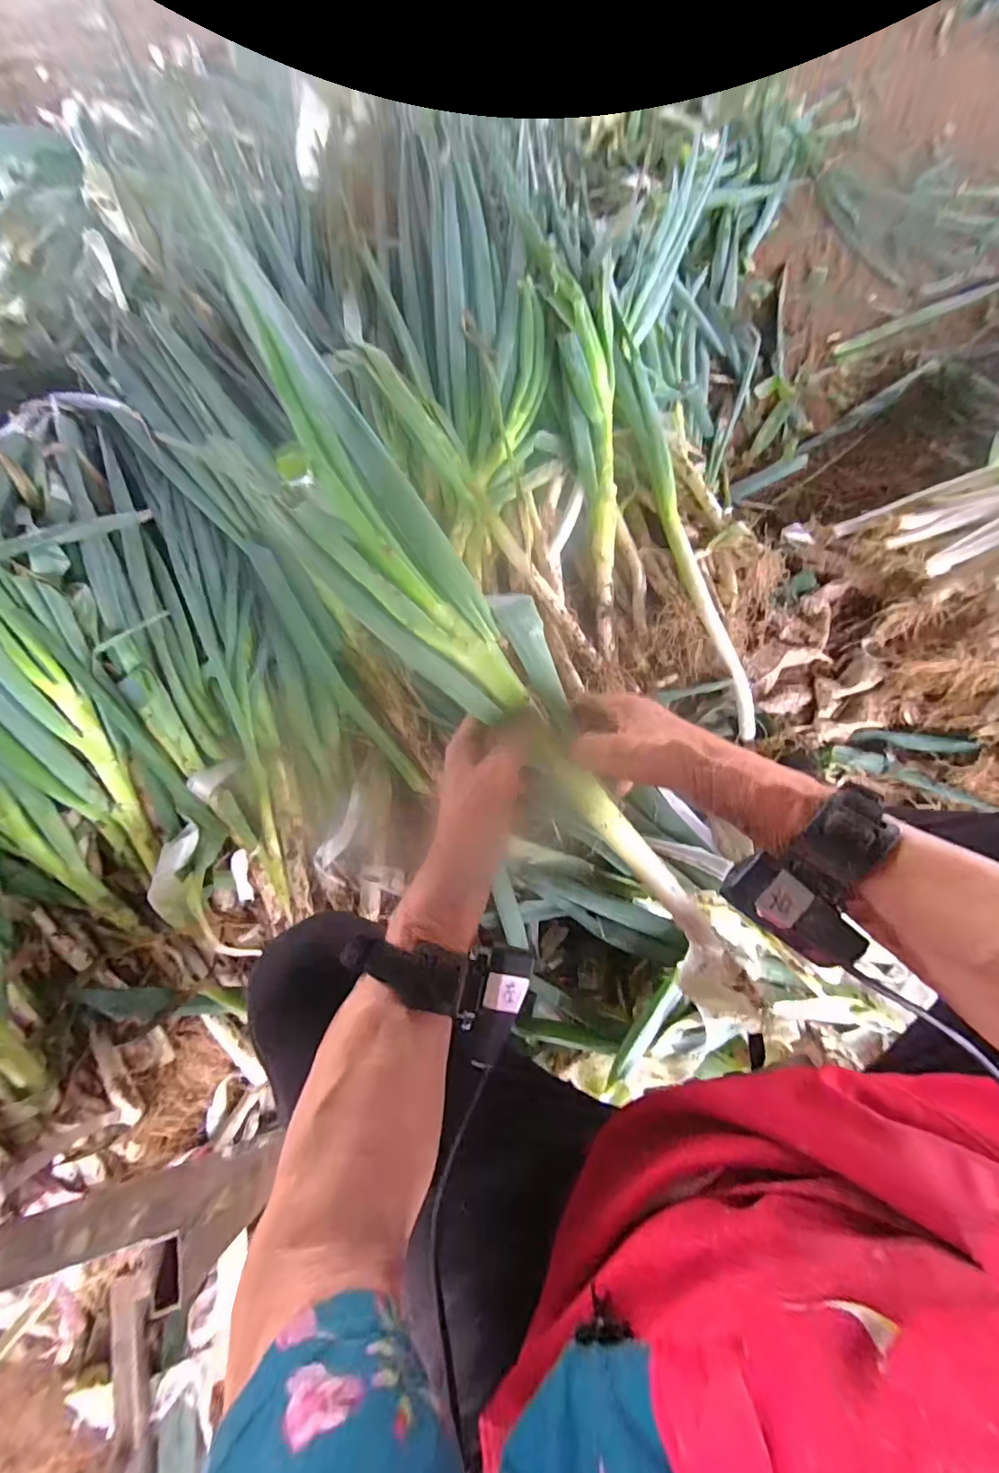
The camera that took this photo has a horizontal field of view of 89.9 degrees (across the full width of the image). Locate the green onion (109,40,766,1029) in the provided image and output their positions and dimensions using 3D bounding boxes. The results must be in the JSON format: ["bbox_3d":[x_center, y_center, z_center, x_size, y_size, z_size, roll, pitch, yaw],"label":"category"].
[{"bbox_3d":[-0.040,-0.082,0.414,0.150,0.093,0.839,-39,96,-11],"label":"green onion"}]

